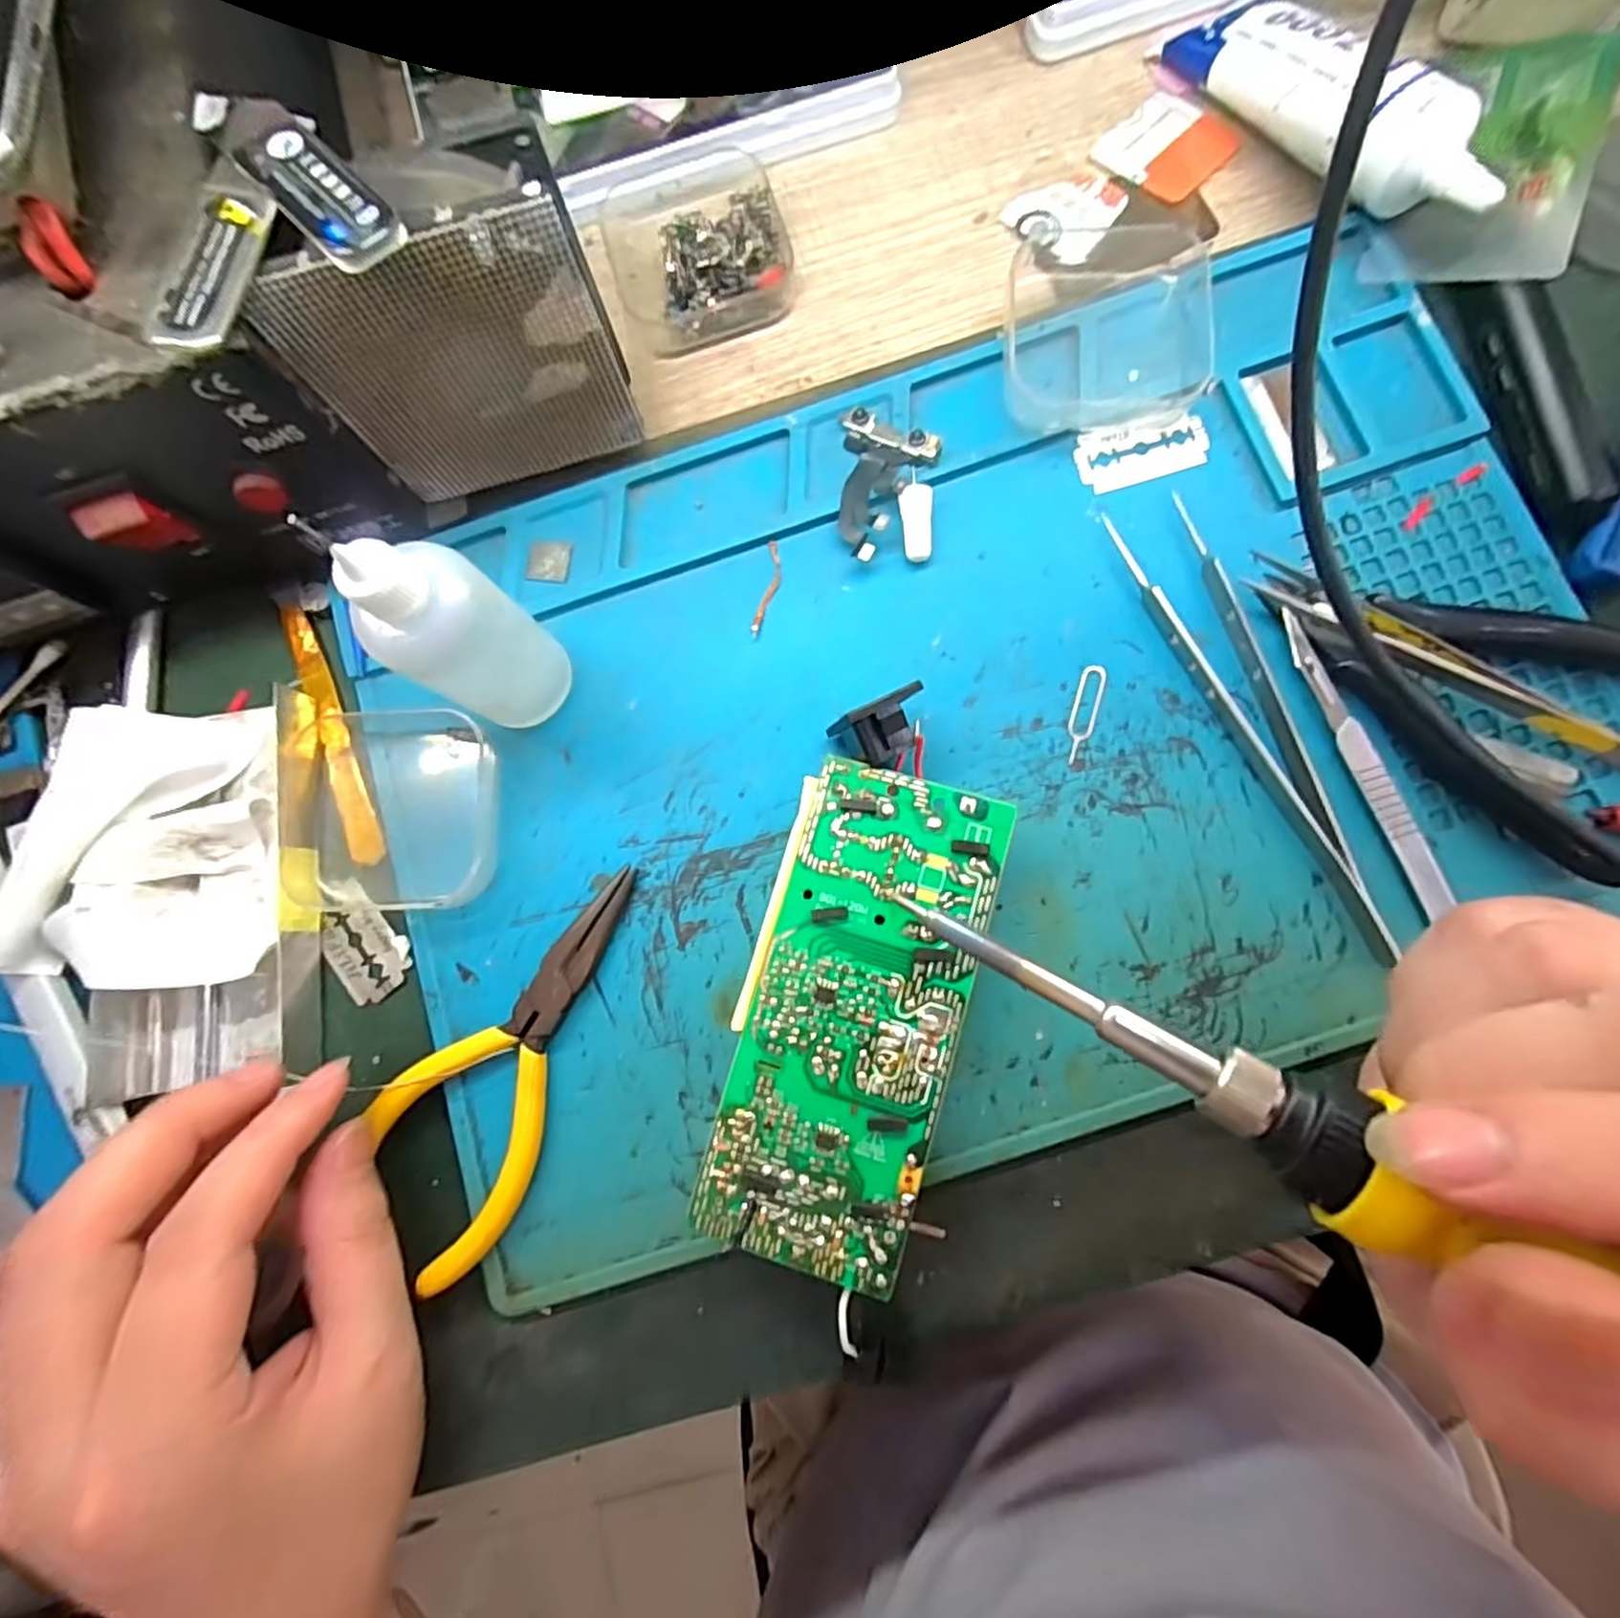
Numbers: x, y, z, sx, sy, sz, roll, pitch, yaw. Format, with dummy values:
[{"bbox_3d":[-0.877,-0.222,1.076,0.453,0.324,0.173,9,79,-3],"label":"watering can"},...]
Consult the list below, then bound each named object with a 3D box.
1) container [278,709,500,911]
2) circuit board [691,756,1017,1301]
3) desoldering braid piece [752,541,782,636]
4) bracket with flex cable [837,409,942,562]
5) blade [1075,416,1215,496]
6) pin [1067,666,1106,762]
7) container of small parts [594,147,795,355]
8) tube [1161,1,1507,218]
[{"bbox_3d":[-0.135,-0.002,0.223,0.065,0.015,0.066,-4,81,4],"label":"container"},{"bbox_3d":[0.012,0.056,0.200,0.060,0.025,0.131,16,83,6],"label":"circuit board"},{"bbox_3d":[-0.014,-0.074,0.231,0.006,0.004,0.033,10,82,6],"label":"desoldering braid piece"},{"bbox_3d":[0.026,-0.108,0.230,0.031,0.008,0.053,3,82,5],"label":"bracket with flex cable"},{"bbox_3d":[0.110,-0.119,0.229,0.042,0.004,0.021,-12,81,2],"label":"blade"},{"bbox_3d":[0.087,-0.030,0.218,0.008,0.004,0.032,16,83,6],"label":"pin"},{"bbox_3d":[-0.041,-0.202,0.248,0.061,0.023,0.060,-17,81,1],"label":"container of small parts"},{"bbox_3d":[0.166,-0.232,0.226,0.025,0.023,0.129,-32,69,-1],"label":"tube"}]

